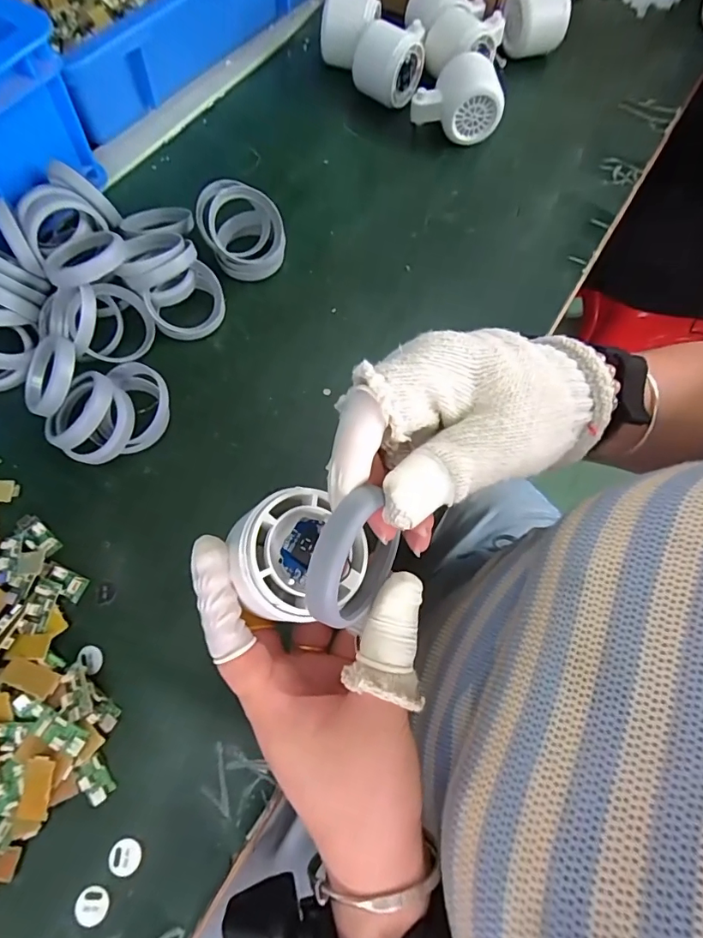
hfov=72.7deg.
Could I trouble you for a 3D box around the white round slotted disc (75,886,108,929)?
[{"bbox_3d":[-0.138,0.232,0.253,0.016,0.004,0.017,1,69,-3],"label":"white round slotted disc"}]

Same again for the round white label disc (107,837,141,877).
[{"bbox_3d":[-0.124,0.213,0.261,0.017,0.004,0.016,1,69,-3],"label":"round white label disc"}]

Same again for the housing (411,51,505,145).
[{"bbox_3d":[0.105,-0.362,0.470,0.084,0.055,0.050,11,69,1],"label":"housing"}]

